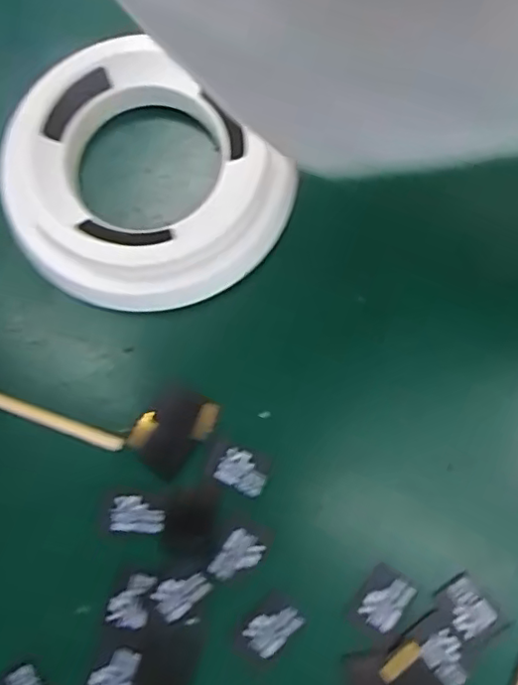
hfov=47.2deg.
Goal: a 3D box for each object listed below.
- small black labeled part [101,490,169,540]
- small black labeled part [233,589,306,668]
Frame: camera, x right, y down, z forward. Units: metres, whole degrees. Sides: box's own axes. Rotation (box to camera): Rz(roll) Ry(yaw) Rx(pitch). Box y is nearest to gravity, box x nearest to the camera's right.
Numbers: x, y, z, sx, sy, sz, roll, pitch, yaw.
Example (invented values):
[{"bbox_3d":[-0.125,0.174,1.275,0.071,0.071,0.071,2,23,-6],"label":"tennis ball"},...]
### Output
[{"bbox_3d":[-0.028,0.039,0.132,0.014,0.004,0.010,7,77,1],"label":"small black labeled part"},{"bbox_3d":[0.002,0.062,0.127,0.009,0.004,0.014,38,79,12],"label":"small black labeled part"}]

